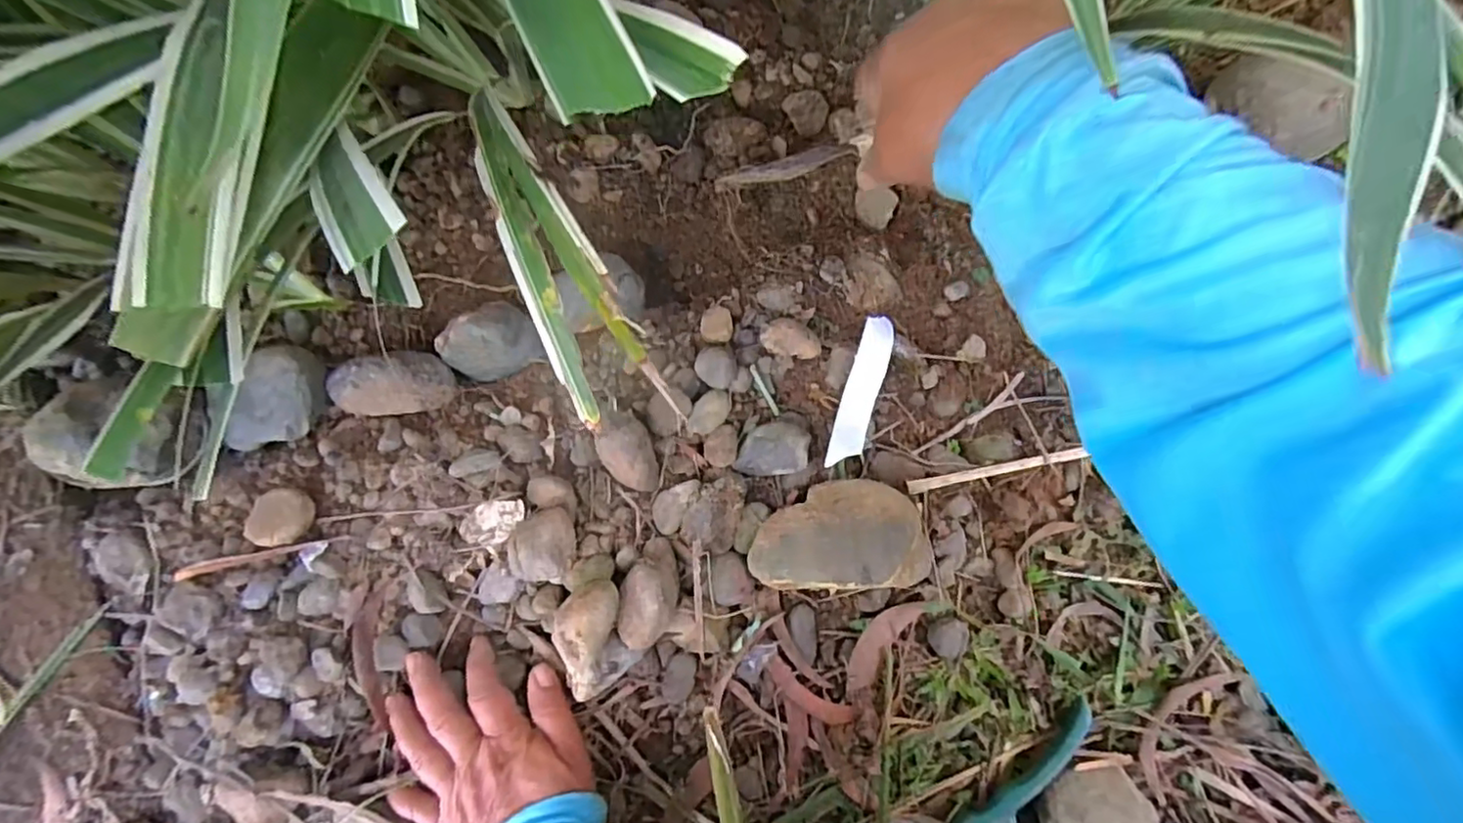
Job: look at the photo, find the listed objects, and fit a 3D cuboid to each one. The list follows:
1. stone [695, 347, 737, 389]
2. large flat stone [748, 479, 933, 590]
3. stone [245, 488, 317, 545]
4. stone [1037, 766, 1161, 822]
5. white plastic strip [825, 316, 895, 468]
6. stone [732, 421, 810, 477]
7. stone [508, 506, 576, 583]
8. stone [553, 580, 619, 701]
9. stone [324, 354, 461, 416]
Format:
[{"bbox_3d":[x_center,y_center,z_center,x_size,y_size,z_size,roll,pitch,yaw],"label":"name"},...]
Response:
[{"bbox_3d":[-0.012,-0.034,0.467,0.031,0.016,0.030,0,79,-1],"label":"stone"},{"bbox_3d":[0.071,0.083,0.430,0.112,0.052,0.067,-1,79,-1],"label":"large flat stone"},{"bbox_3d":[-0.321,0.075,0.453,0.045,0.024,0.039,1,79,0],"label":"stone"},{"bbox_3d":[0.235,0.259,0.408,0.071,0.035,0.054,-25,81,-5],"label":"stone"},{"bbox_3d":[0.097,-0.015,0.470,0.024,0.004,0.116,17,83,7],"label":"white plastic strip"},{"bbox_3d":[0.029,0.028,0.455,0.052,0.026,0.036,-5,79,-1],"label":"stone"},{"bbox_3d":[-0.129,0.091,0.434,0.046,0.032,0.049,-1,79,-1],"label":"stone"},{"bbox_3d":[-0.095,0.147,0.403,0.034,0.028,0.075,10,96,1],"label":"stone"},{"bbox_3d":[-0.256,-0.020,0.468,0.081,0.042,0.037,-10,80,-3],"label":"stone"}]

